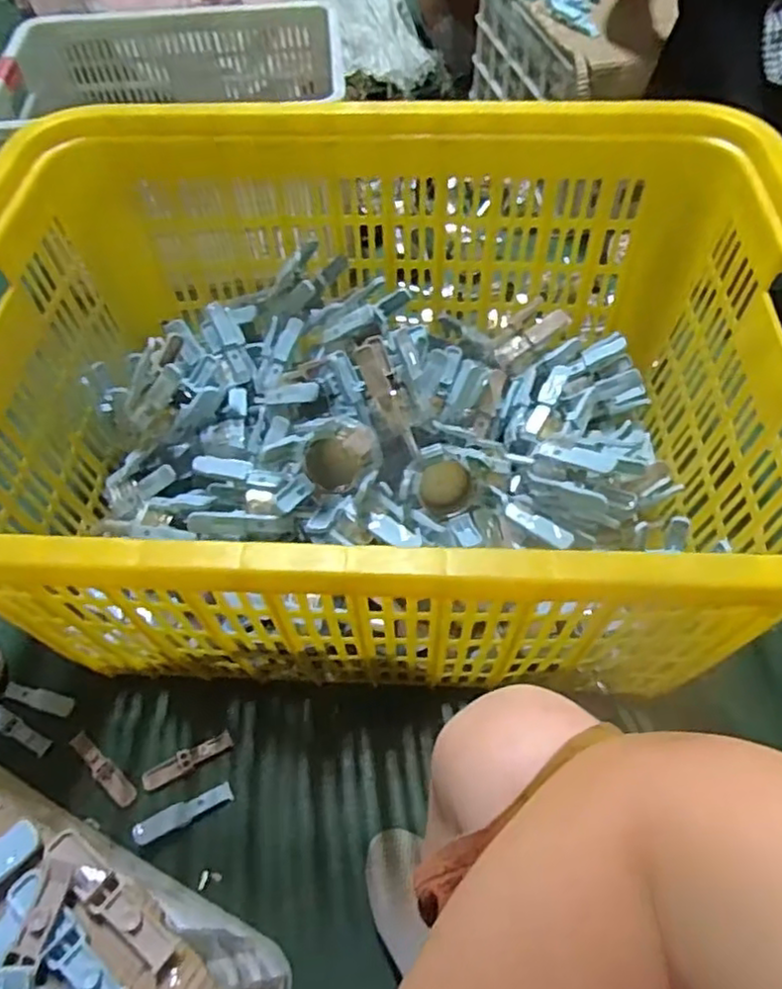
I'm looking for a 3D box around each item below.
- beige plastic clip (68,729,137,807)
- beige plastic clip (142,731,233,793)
[{"bbox_3d":[-0.316,0.300,0.725,0.101,0.009,0.023,35,64,22],"label":"beige plastic clip"},{"bbox_3d":[-0.223,0.291,0.729,0.099,0.009,0.021,-25,59,-15],"label":"beige plastic clip"}]

